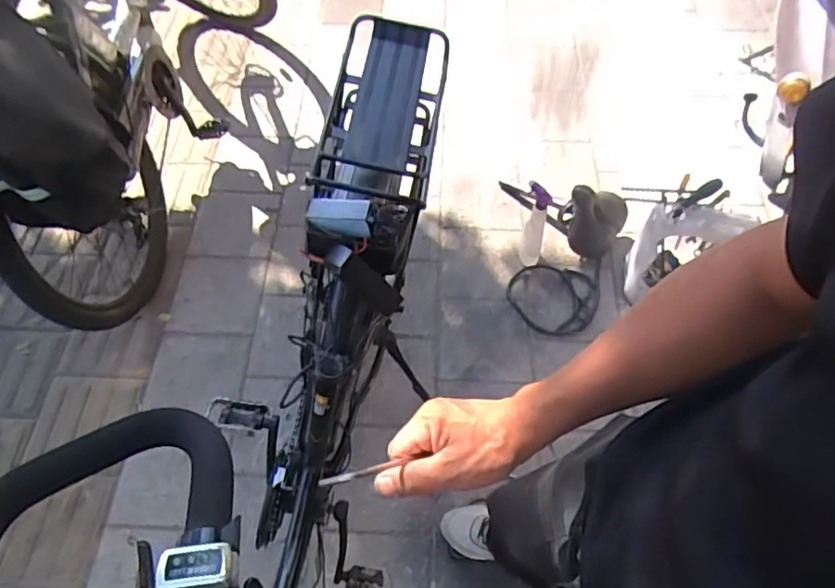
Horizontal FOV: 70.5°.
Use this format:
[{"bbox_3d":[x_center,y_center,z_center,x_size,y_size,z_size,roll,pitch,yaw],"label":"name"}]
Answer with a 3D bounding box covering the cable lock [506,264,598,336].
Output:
[{"bbox_3d":[0.340,0.017,1.485,0.231,0.034,0.203,4,59,2],"label":"cable lock"}]

